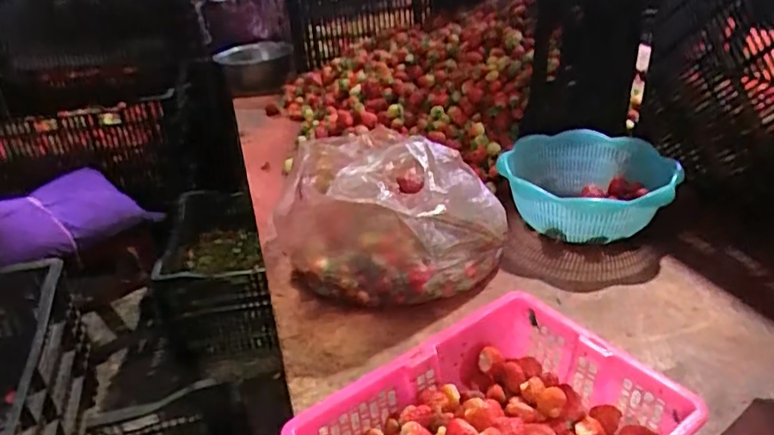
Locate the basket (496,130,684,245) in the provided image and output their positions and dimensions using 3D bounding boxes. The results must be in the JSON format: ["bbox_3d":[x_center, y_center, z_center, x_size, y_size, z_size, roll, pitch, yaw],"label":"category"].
[{"bbox_3d":[0.303,-0.045,0.884,0.244,0.086,0.237,-3,30,2],"label":"basket"}]

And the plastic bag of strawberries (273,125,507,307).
[{"bbox_3d":[0.002,-0.001,0.788,0.250,0.173,0.223,-24,36,-30],"label":"plastic bag of strawberries"}]

